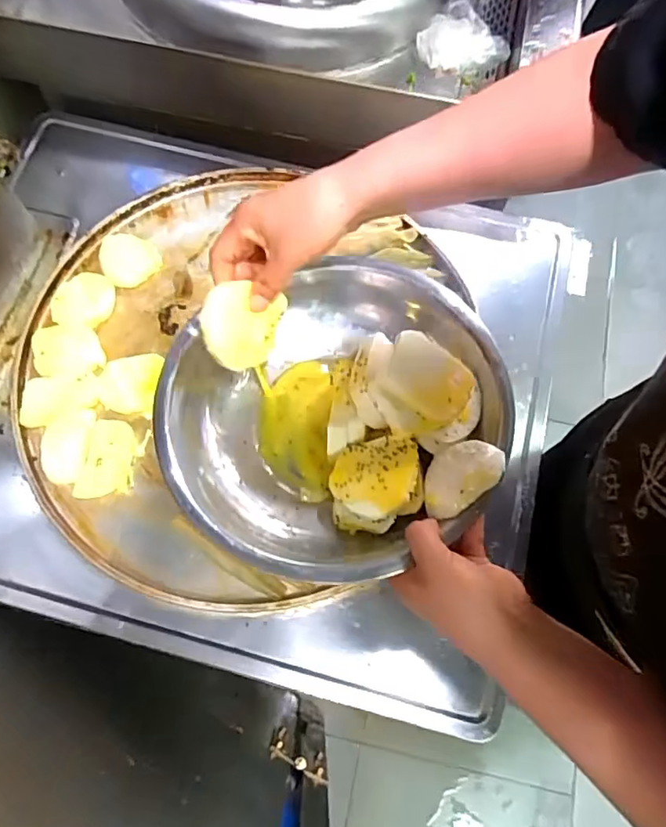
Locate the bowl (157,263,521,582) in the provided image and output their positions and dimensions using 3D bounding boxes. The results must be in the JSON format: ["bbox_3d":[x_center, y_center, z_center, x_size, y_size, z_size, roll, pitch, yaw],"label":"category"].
[{"bbox_3d":[0.010,0.000,0.448,0.261,0.099,0.242,1,71,-1],"label":"bowl"}]

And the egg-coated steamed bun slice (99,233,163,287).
[{"bbox_3d":[-0.252,-0.189,0.654,0.069,0.014,0.064,1,71,-1],"label":"egg-coated steamed bun slice"}]

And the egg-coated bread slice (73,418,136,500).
[{"bbox_3d":[-0.240,0.050,0.570,0.046,0.016,0.085,12,71,2],"label":"egg-coated bread slice"}]

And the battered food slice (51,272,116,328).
[{"bbox_3d":[-0.298,-0.134,0.643,0.061,0.025,0.075,37,74,10],"label":"battered food slice"}]

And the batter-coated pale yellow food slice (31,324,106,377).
[{"bbox_3d":[-0.301,-0.072,0.606,0.076,0.010,0.060,-1,71,-2],"label":"batter-coated pale yellow food slice"}]

